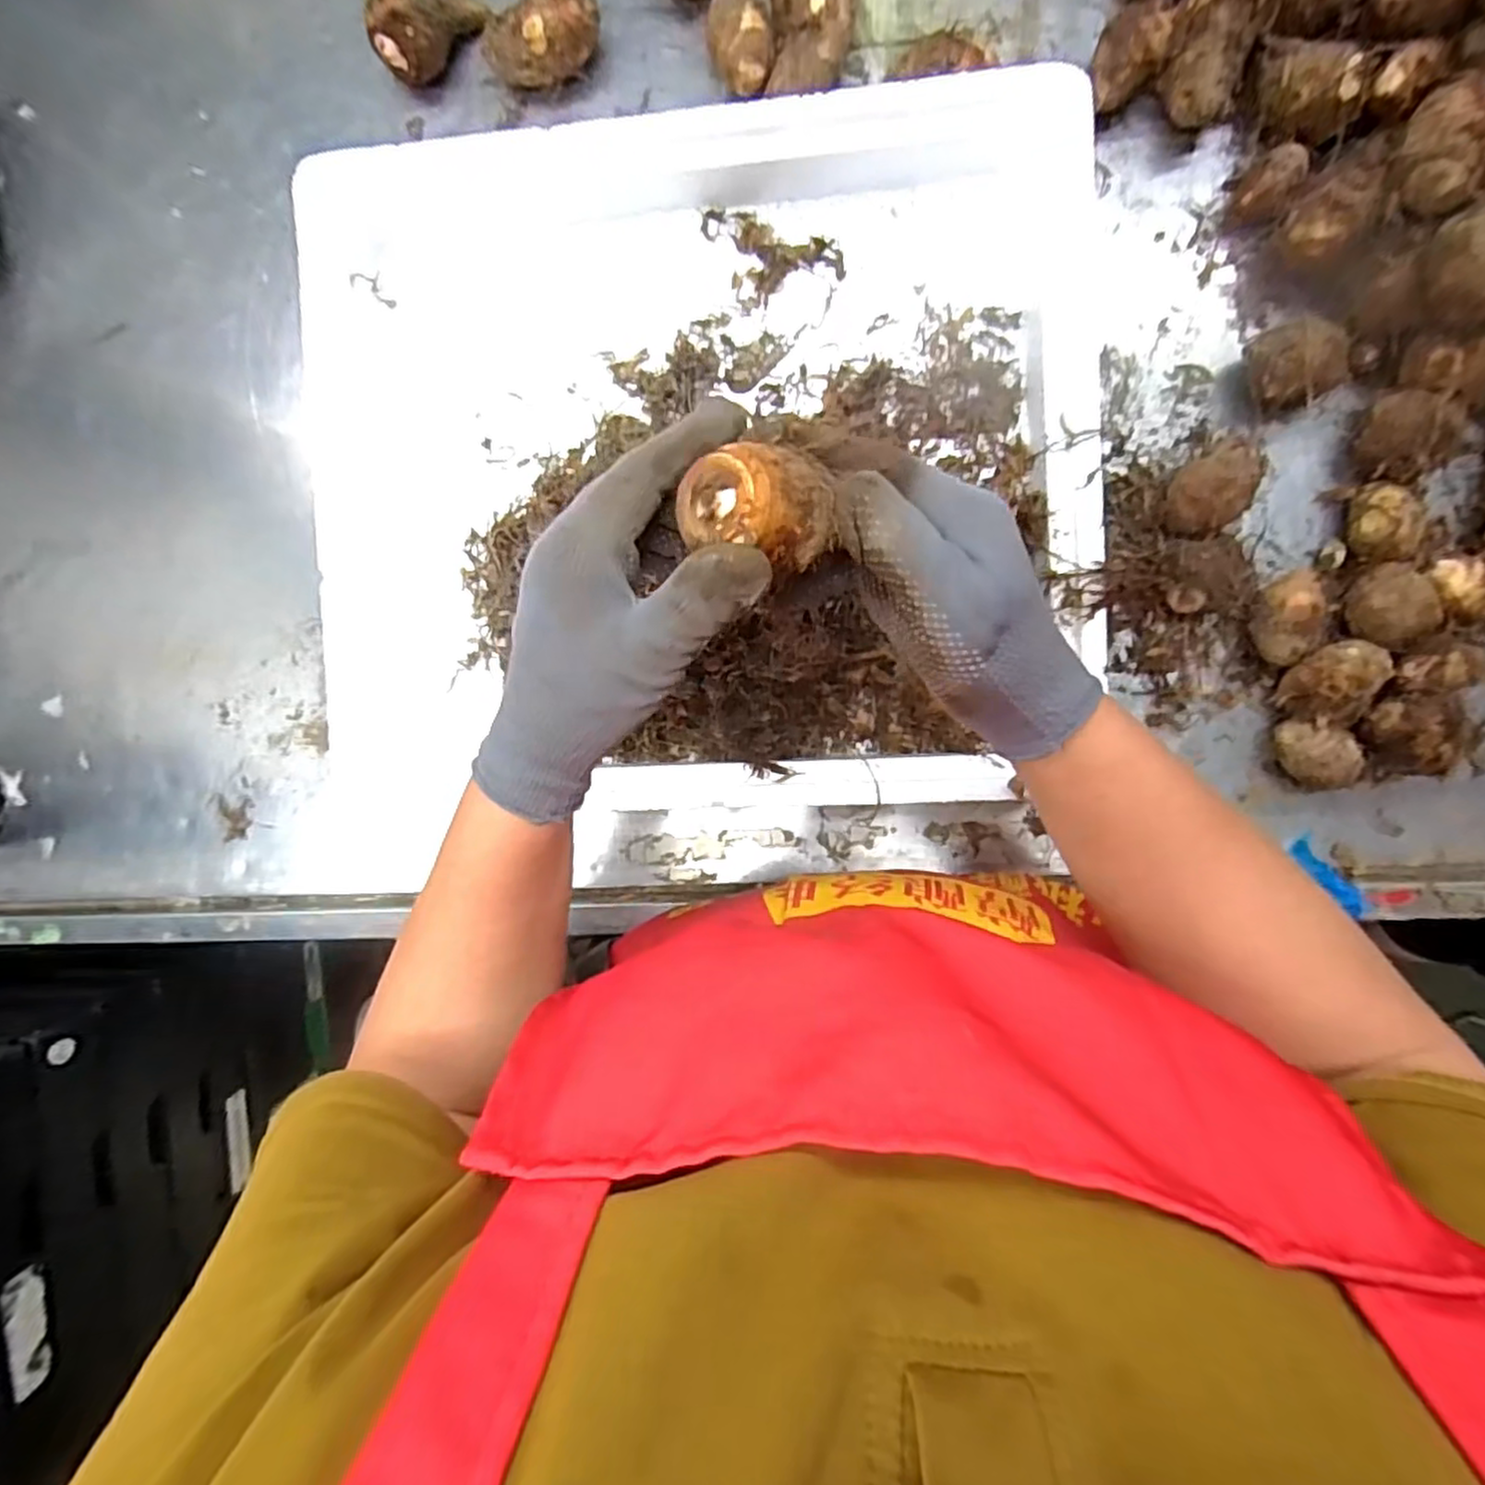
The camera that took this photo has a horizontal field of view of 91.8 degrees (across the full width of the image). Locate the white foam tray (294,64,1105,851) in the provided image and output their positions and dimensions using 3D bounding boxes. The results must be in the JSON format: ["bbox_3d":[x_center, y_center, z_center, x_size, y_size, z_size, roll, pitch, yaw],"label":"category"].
[{"bbox_3d":[-0.027,-0.149,0.417,0.437,0.061,0.384,-2,92,7],"label":"white foam tray"}]

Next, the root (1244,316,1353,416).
[{"bbox_3d":[0.308,-0.212,0.412,0.043,0.043,0.046,0,92,7],"label":"root"}]

